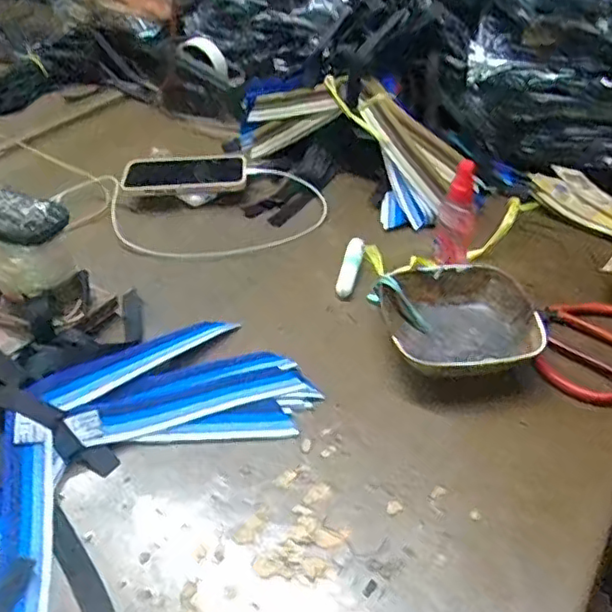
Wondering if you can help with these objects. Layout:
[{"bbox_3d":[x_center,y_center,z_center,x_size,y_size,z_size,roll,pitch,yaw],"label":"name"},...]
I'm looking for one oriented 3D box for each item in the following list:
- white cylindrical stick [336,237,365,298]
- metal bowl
[{"bbox_3d":[0.046,-0.040,0.643,0.020,0.021,0.081,9,41,12],"label":"white cylindrical stick"},{"bbox_3d":[0.133,0.013,0.558,0.131,0.042,0.131,0,40,0],"label":"metal bowl"}]

